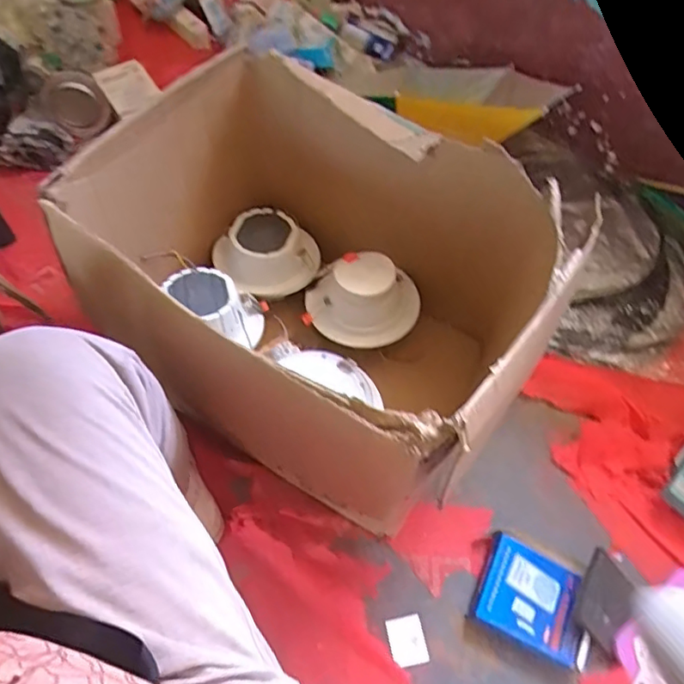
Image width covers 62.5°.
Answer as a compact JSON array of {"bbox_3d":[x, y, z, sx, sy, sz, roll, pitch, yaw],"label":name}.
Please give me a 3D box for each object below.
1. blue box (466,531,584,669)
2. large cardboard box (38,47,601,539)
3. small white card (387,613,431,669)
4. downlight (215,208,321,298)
[{"bbox_3d":[0.253,0.341,0.754,0.140,0.034,0.124,22,58,10],"label":"blue box"},{"bbox_3d":[-0.012,-0.075,0.793,0.531,0.390,0.493,29,60,14],"label":"large cardboard box"},{"bbox_3d":[0.085,0.388,0.729,0.047,0.004,0.058,-9,58,-10],"label":"small white card"},{"bbox_3d":[-0.123,-0.148,0.957,0.166,0.091,0.147,-24,62,-18],"label":"downlight"}]

